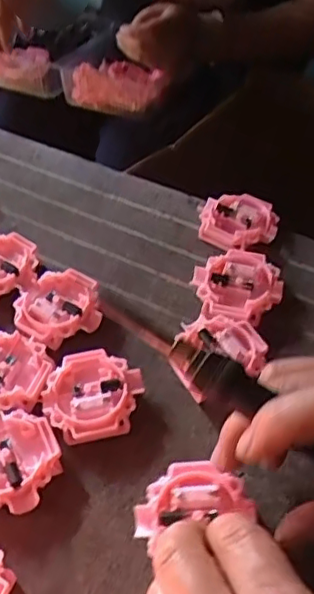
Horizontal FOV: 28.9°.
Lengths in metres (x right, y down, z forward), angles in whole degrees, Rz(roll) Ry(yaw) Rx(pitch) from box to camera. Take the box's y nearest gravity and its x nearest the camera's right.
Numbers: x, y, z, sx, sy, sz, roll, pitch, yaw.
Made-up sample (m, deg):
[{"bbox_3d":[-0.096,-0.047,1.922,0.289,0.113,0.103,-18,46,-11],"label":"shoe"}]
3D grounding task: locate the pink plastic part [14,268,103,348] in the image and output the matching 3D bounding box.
[{"bbox_3d":[-0.062,0.007,0.382,0.051,0.015,0.050,-10,51,-4],"label":"pink plastic part"}]

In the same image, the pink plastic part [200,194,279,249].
[{"bbox_3d":[0.056,-0.051,0.418,0.052,0.016,0.042,7,52,11],"label":"pink plastic part"}]

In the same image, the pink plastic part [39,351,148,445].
[{"bbox_3d":[-0.036,0.055,0.341,0.055,0.014,0.051,-15,52,-8],"label":"pink plastic part"}]

